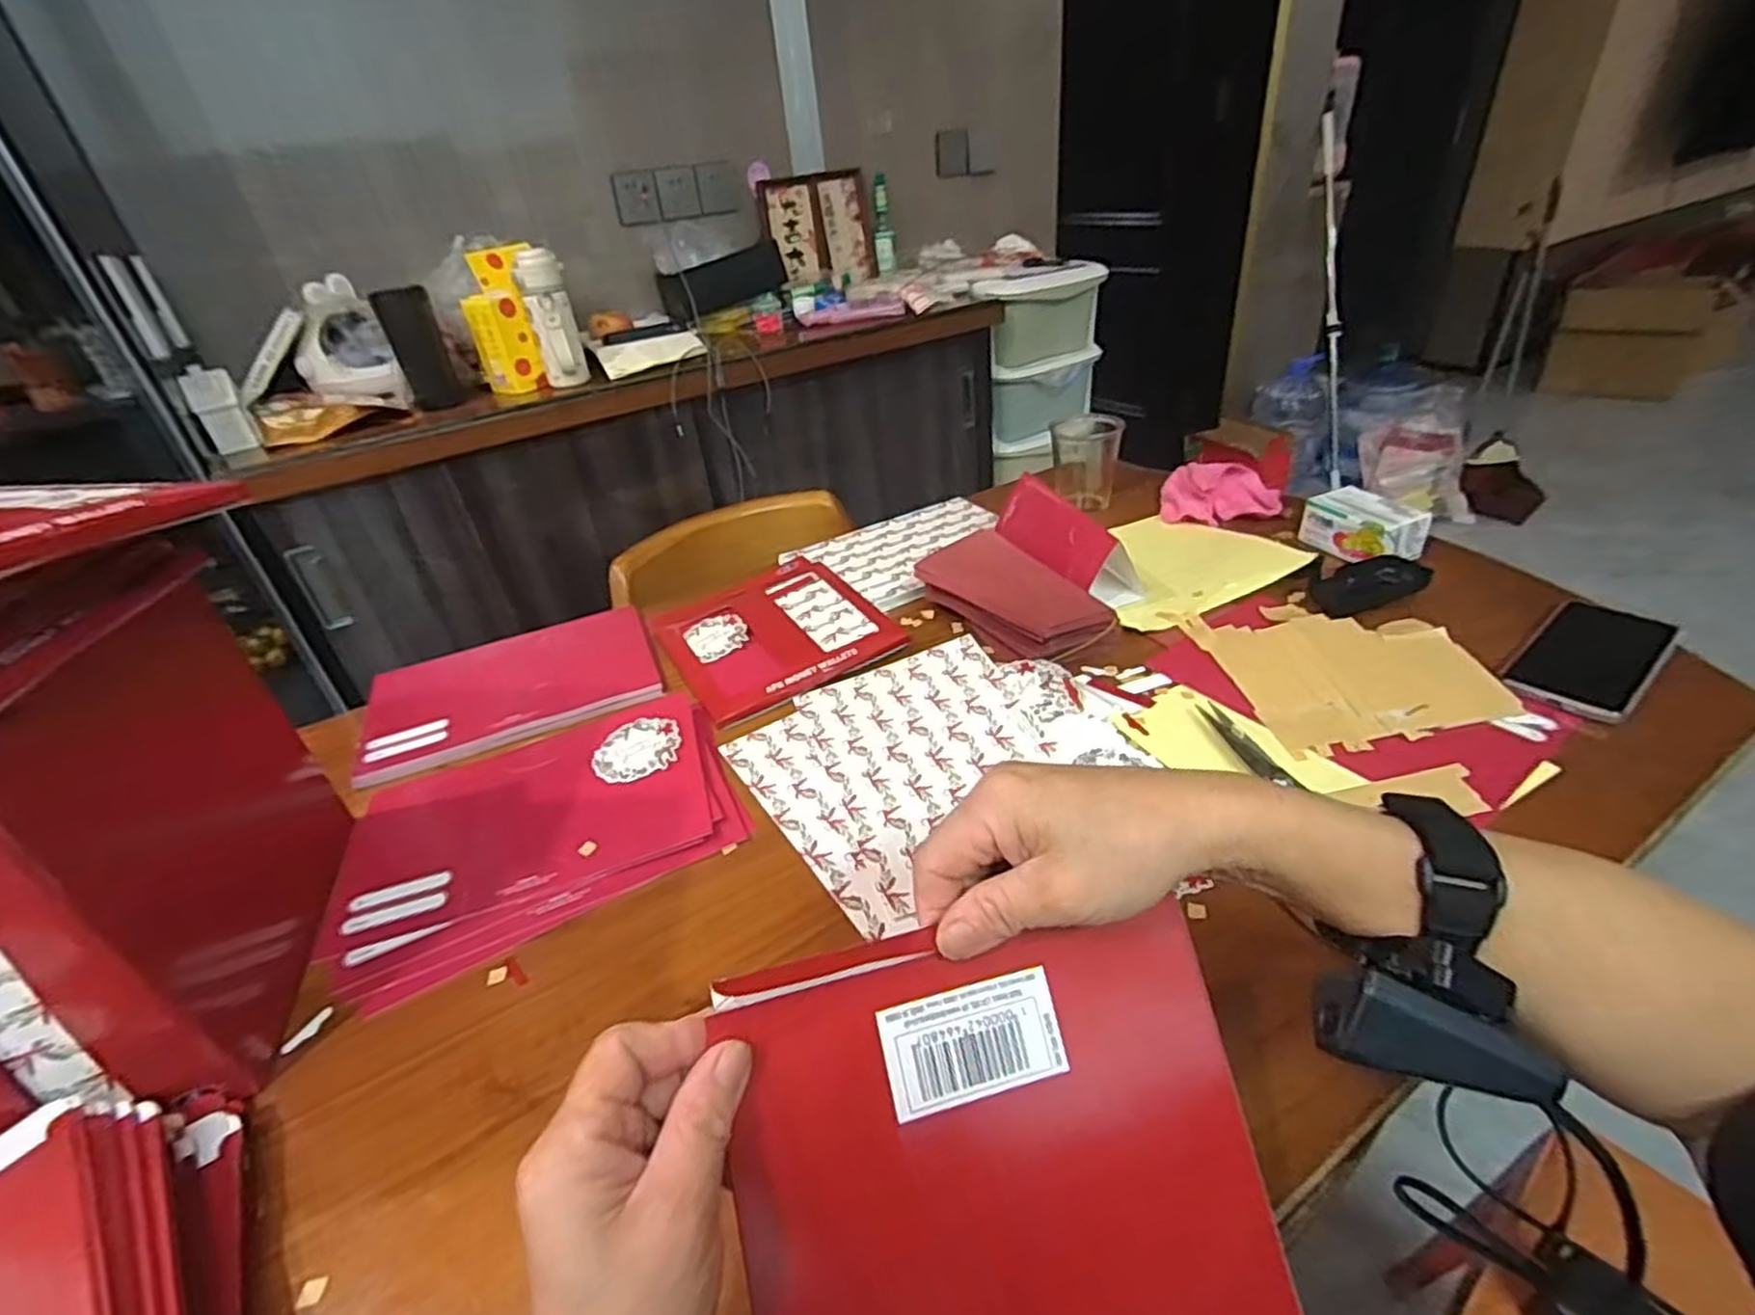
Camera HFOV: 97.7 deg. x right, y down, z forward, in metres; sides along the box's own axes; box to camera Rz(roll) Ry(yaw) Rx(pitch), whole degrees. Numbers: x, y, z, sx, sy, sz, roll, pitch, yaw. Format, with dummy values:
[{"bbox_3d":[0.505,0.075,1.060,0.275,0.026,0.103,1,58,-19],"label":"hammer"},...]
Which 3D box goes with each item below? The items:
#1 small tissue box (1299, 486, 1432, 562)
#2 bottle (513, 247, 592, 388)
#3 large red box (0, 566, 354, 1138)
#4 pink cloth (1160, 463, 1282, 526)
[{"bbox_3d":[0.504,-0.139,0.798,0.067,0.050,0.110,-17,35,-15],"label":"small tissue box"},{"bbox_3d":[-0.548,-0.573,1.299,0.076,0.200,0.078,-19,36,-18],"label":"bottle"},{"bbox_3d":[-0.494,0.117,0.447,0.212,0.253,0.248,-15,35,-12],"label":"large red box"},{"bbox_3d":[0.402,-0.190,0.898,0.131,0.046,0.079,10,37,23],"label":"pink cloth"}]

